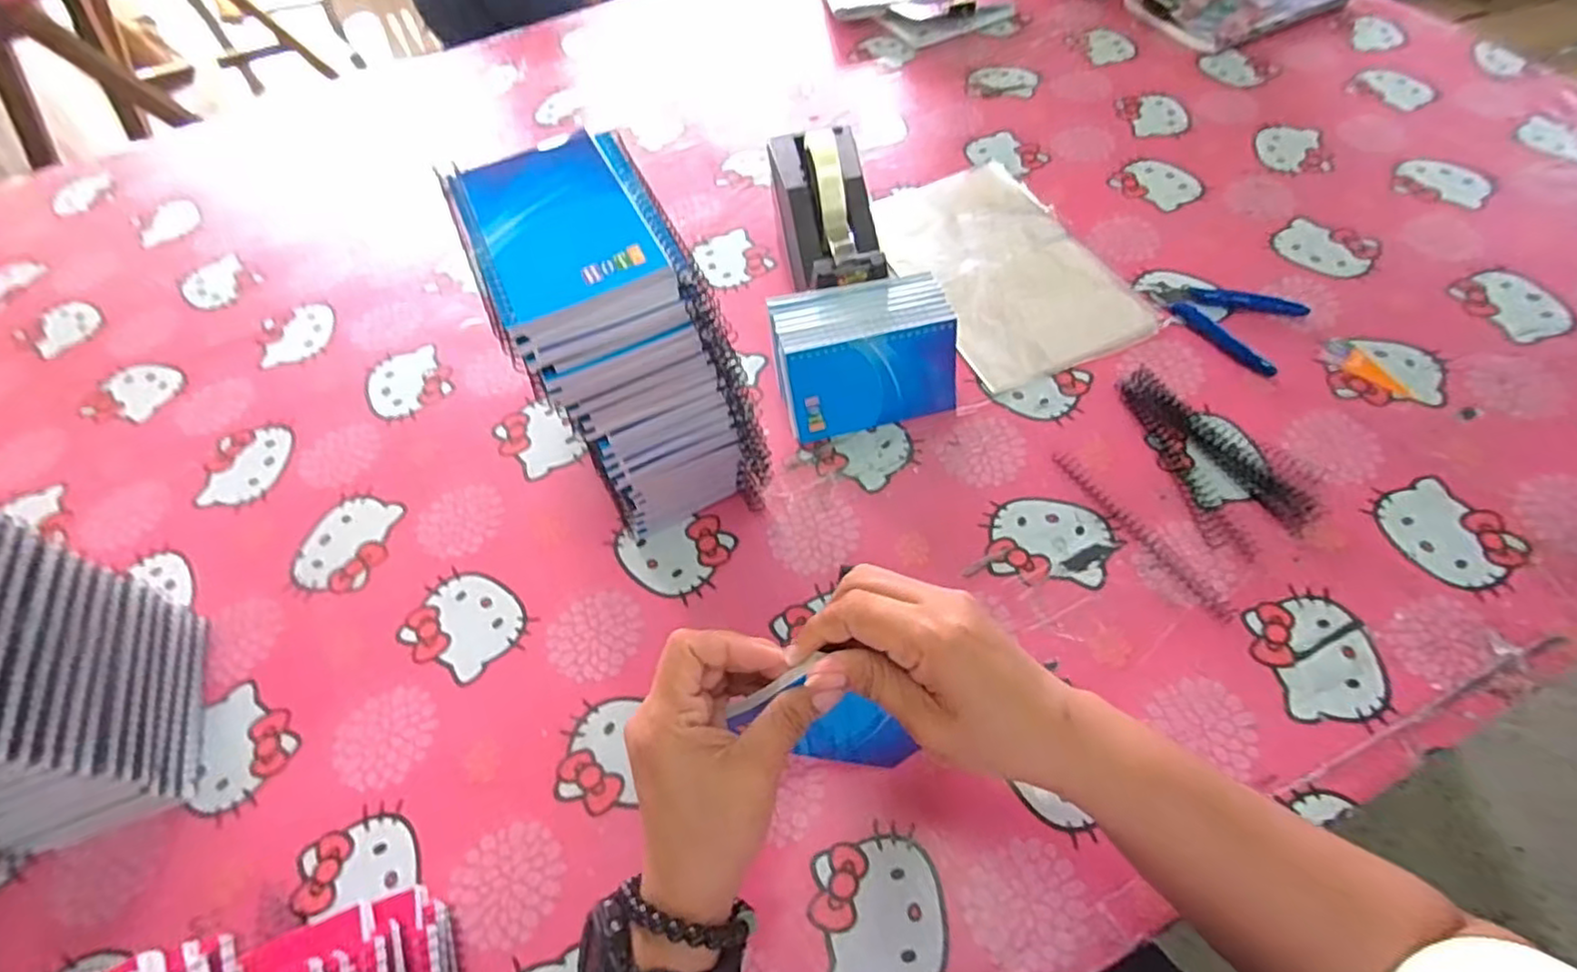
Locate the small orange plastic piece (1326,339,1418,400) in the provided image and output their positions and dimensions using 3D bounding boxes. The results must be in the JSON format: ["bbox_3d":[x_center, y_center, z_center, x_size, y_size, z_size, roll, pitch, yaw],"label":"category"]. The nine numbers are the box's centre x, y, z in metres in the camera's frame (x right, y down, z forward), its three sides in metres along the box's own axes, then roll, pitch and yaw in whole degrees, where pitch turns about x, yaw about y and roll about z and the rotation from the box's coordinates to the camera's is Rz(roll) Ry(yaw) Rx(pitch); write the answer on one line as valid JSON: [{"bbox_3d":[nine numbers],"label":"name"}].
[{"bbox_3d":[0.466,-0.093,0.540,0.024,0.004,0.069,-28,61,-12],"label":"small orange plastic piece"}]

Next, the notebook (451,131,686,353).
[{"bbox_3d":[-0.119,-0.130,0.347,0.079,0.019,0.128,-25,62,-11],"label":"notebook"}]

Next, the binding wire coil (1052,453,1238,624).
[{"bbox_3d":[0.249,0.032,0.480,0.013,0.007,0.158,-29,61,-13],"label":"binding wire coil"}]

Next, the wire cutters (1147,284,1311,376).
[{"bbox_3d":[0.367,-0.148,0.573,0.114,0.014,0.087,30,66,21],"label":"wire cutters"}]

